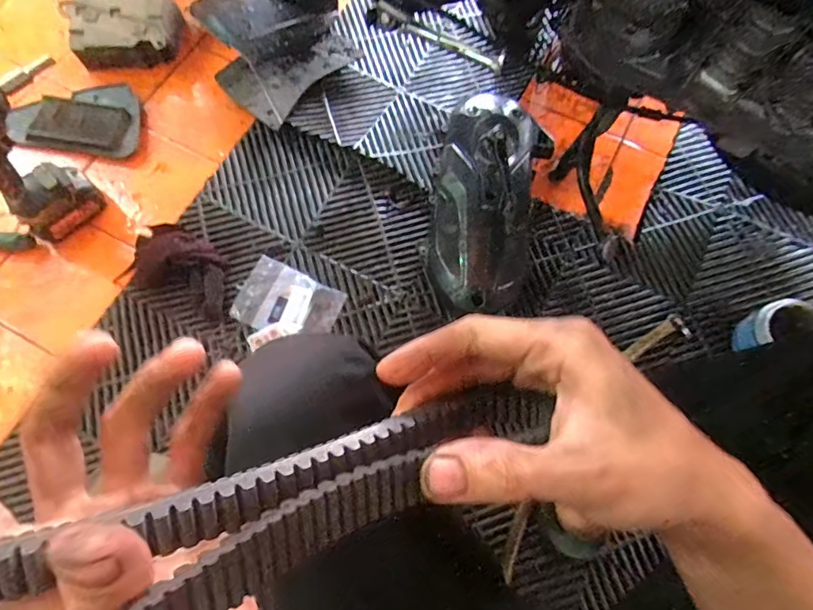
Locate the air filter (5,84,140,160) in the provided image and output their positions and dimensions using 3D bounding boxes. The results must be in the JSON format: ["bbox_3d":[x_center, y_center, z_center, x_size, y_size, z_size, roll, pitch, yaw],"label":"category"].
[{"bbox_3d":[-0.576,-0.329,0.878,0.205,0.042,0.151,-1,71,-1],"label":"air filter"}]

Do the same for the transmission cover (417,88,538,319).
[{"bbox_3d":[0.124,-0.178,0.801,0.164,0.094,0.406,7,71,2],"label":"transmission cover"}]

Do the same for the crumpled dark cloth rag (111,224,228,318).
[{"bbox_3d":[-0.353,-0.062,0.782,0.178,0.039,0.115,22,72,7],"label":"crumpled dark cloth rag"}]

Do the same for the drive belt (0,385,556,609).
[{"bbox_3d":[-0.073,0.084,0.161,0.333,0.066,0.071,-14,69,-33],"label":"drive belt"}]

